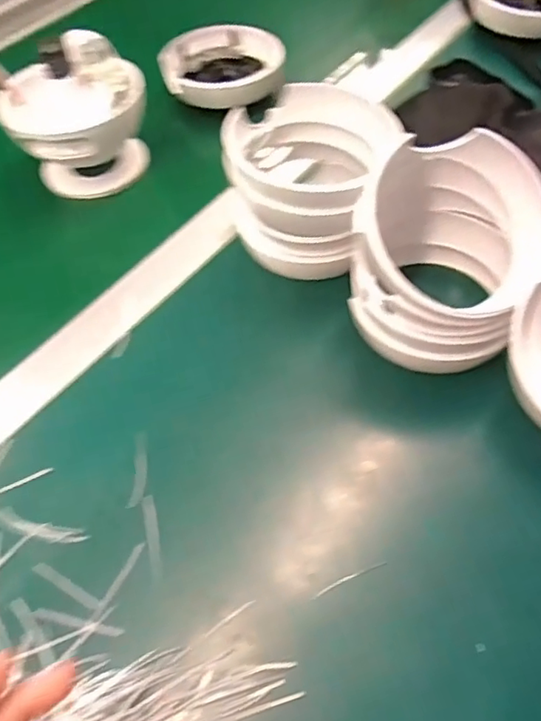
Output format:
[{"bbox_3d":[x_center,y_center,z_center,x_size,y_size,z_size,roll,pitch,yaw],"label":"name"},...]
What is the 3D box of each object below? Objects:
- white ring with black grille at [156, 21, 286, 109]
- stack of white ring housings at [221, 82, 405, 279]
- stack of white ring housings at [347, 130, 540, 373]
[{"bbox_3d":[-0.048,-0.300,0.584,0.124,0.036,0.093,2,58,4],"label":"white ring with black grille"},{"bbox_3d":[0.027,-0.132,0.434,0.114,0.102,0.116,30,64,19],"label":"stack of white ring housings"},{"bbox_3d":[0.122,-0.063,0.370,0.102,0.101,0.115,31,64,20],"label":"stack of white ring housings"}]

